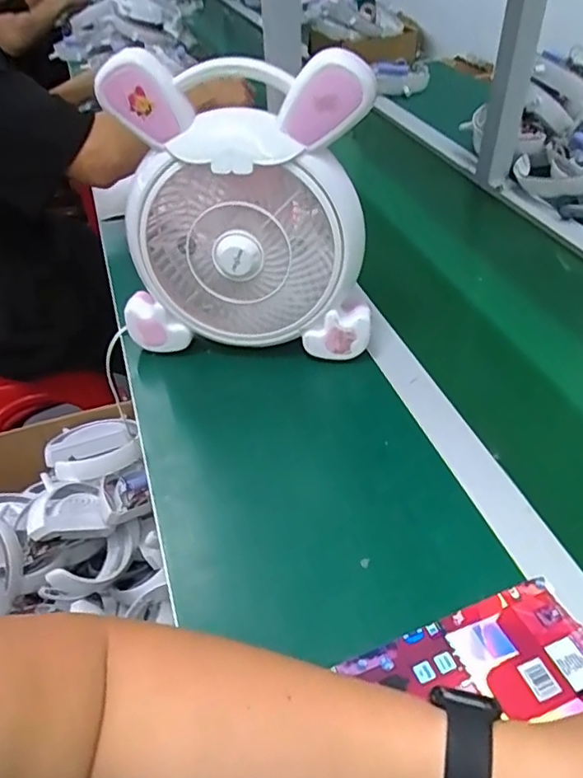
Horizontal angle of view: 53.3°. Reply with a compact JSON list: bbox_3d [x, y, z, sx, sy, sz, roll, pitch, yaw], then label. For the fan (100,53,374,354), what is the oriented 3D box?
[{"bbox_3d":[-0.046,-0.154,0.563,0.245,0.287,0.102,5,42,8],"label":"fan"}]

